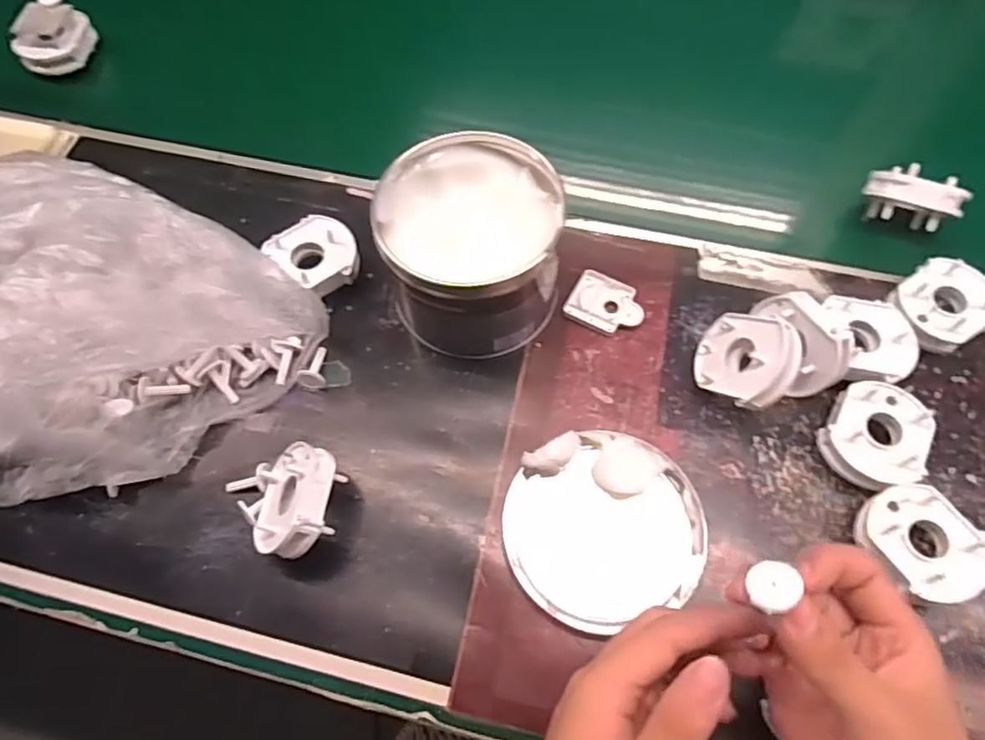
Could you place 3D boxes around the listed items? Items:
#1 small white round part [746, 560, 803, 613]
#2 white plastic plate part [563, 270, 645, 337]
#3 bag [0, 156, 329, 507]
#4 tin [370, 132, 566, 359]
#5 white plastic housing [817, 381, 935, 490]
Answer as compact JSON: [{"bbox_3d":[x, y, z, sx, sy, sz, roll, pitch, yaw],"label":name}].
[{"bbox_3d":[0.111,0.086,0.249,0.021,0.008,0.021,-13,34,9],"label":"small white round part"},{"bbox_3d":[0.088,-0.050,0.486,0.056,0.008,0.044,26,69,13],"label":"white plastic plate part"},{"bbox_3d":[-0.283,-0.012,0.423,0.260,0.120,0.244,28,69,13],"label":"bag"},{"bbox_3d":[-0.016,-0.088,0.458,0.119,0.100,0.128,-1,66,1],"label":"tin"},{"bbox_3d":[0.257,0.047,0.425,0.062,0.036,0.070,33,71,15],"label":"white plastic housing"}]

